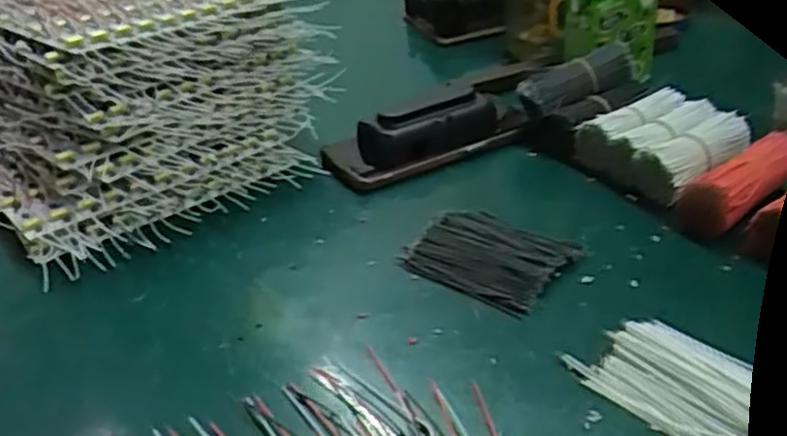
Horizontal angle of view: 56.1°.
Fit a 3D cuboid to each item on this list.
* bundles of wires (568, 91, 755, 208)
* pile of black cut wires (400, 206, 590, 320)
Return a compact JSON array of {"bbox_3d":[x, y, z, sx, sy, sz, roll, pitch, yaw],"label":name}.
[{"bbox_3d":[0.186,-0.050,0.509,0.088,0.039,0.096,-21,36,-25],"label":"bundles of wires"},{"bbox_3d":[0.054,0.022,0.442,0.091,0.015,0.065,22,41,35],"label":"pile of black cut wires"}]

